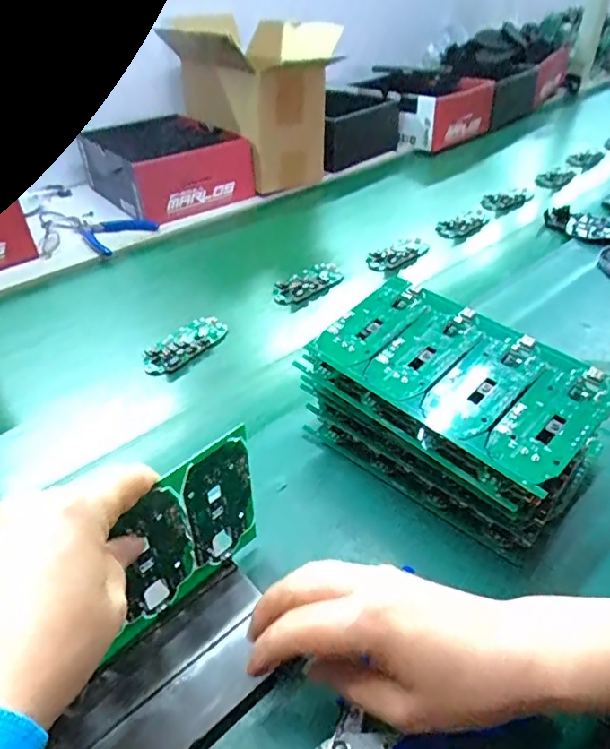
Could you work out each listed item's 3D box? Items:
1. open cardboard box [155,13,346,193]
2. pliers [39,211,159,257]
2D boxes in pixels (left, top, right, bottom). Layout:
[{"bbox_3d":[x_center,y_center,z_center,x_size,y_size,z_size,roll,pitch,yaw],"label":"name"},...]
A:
[{"bbox_3d":[-0.068,-0.421,0.860,0.177,0.203,0.203,-28,47,-29],"label":"open cardboard box"},{"bbox_3d":[-0.304,-0.222,0.797,0.172,0.015,0.099,27,47,28],"label":"pliers"}]

